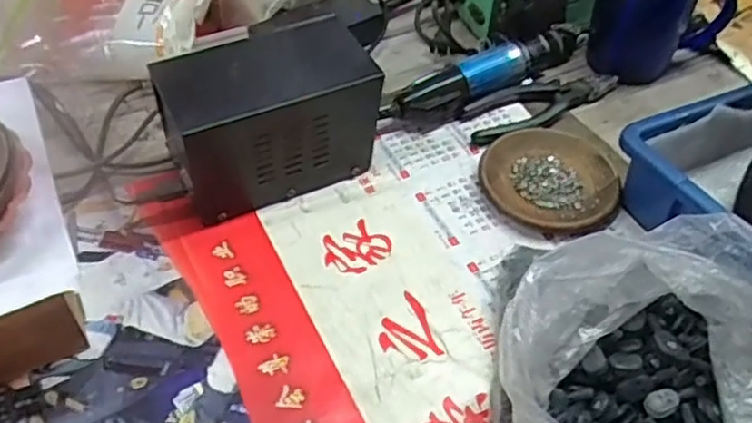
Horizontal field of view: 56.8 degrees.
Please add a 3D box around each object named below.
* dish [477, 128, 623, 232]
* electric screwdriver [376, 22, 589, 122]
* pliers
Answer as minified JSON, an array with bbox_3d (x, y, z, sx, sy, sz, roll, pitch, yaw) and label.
[{"bbox_3d":[0.147,-0.028,0.589,0.109,0.015,0.108,0,48,0],"label":"dish"},{"bbox_3d":[0.108,-0.134,0.668,0.238,0.039,0.046,-27,53,-24],"label":"electric screwdriver"},{"bbox_3d":[0.150,-0.106,0.659,0.162,0.011,0.054,-23,53,-20],"label":"pliers"}]

